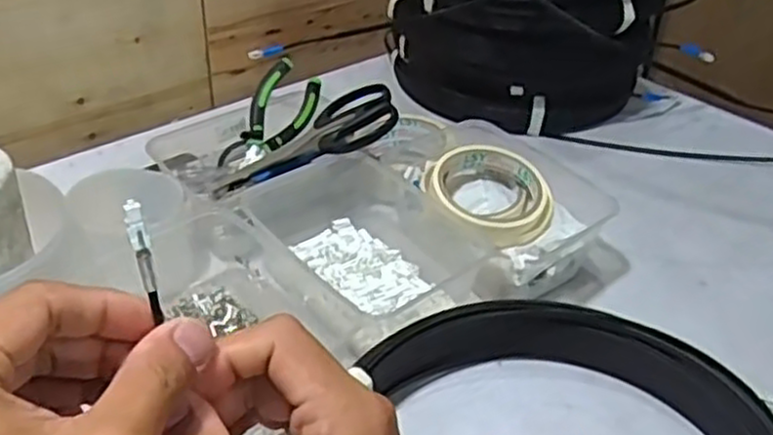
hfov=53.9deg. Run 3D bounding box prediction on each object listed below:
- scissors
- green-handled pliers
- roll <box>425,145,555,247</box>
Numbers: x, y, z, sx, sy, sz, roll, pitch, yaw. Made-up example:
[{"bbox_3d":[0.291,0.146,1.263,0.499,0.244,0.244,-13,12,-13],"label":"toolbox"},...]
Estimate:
[{"bbox_3d":[-0.072,-0.062,0.661,0.173,0.020,0.062,-26,36,12],"label":"scissors"},{"bbox_3d":[-0.098,-0.090,0.692,0.050,0.014,0.108,30,71,-10],"label":"green-handled pliers"},{"bbox_3d":[0.082,-0.024,0.607,0.101,0.030,0.097,3,37,-2],"label":"roll"}]

